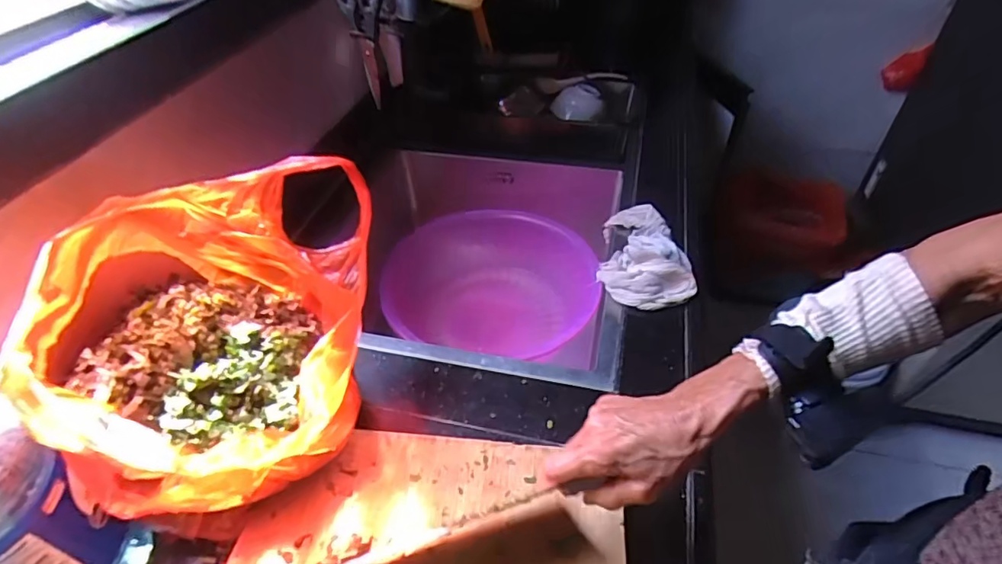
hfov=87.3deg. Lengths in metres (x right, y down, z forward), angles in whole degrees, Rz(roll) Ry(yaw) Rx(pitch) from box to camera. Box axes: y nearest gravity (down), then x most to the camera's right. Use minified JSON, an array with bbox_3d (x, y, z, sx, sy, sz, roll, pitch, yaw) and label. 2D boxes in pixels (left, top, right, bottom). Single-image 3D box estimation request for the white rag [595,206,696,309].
[{"bbox_3d":[0.198,-0.044,0.716,0.119,0.050,0.196,8,45,12],"label":"white rag"}]

